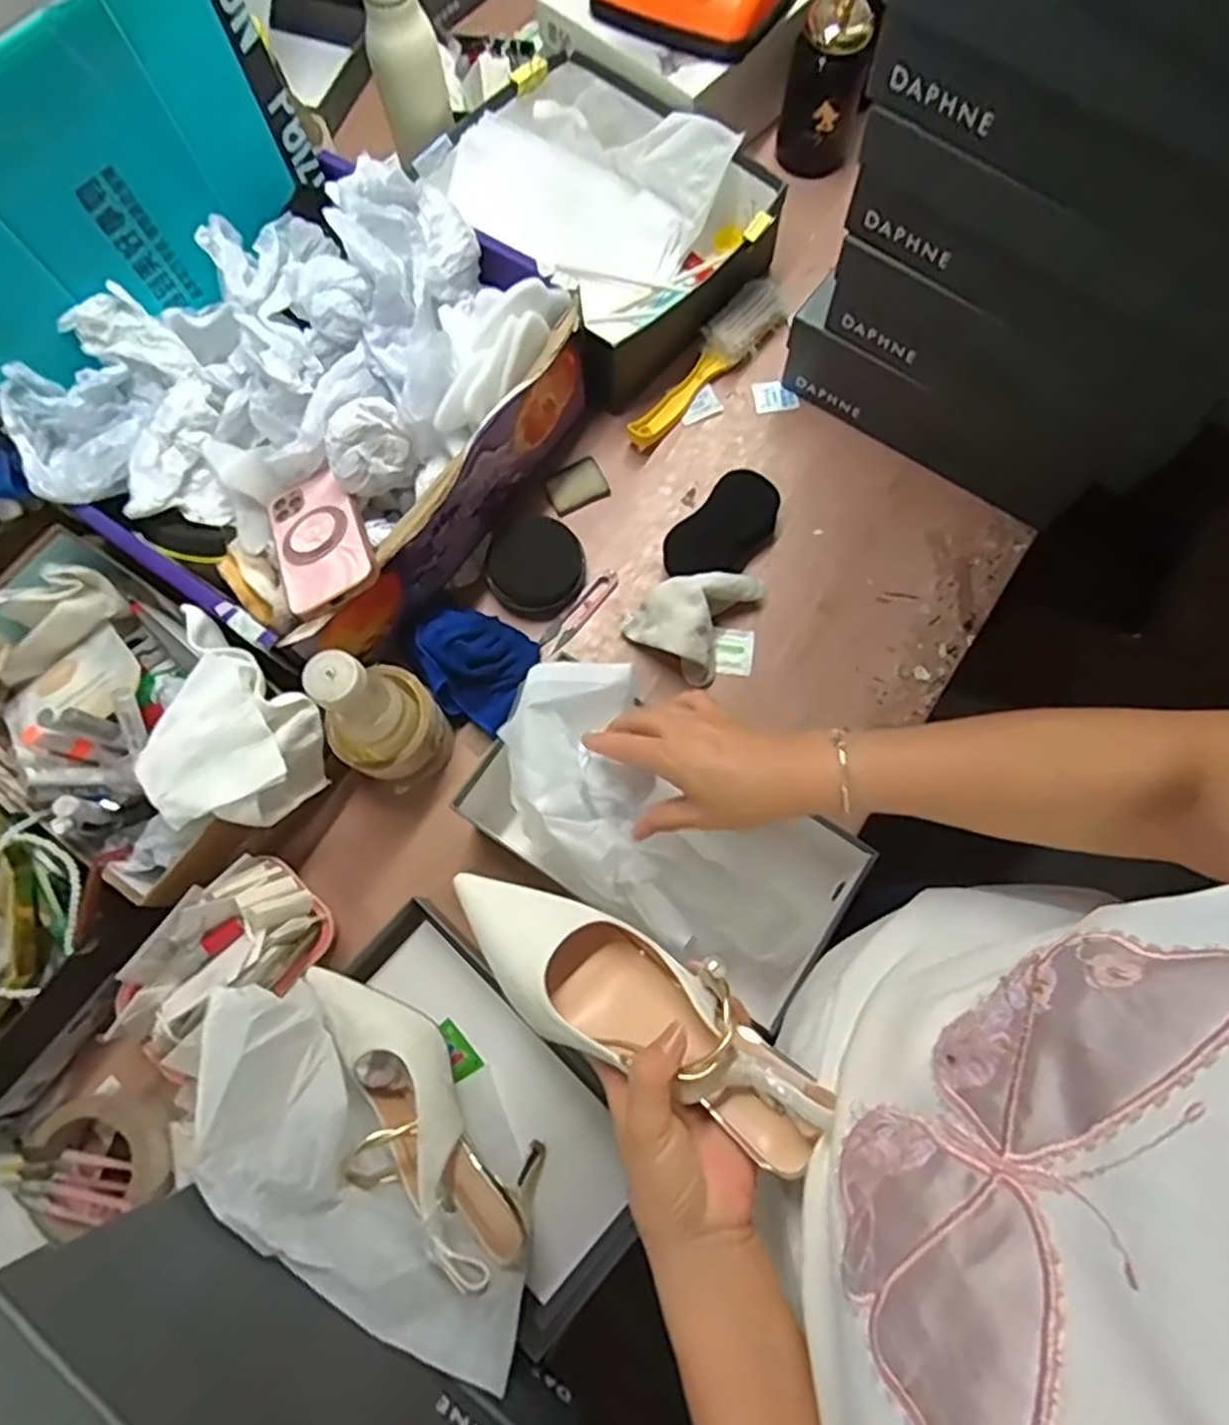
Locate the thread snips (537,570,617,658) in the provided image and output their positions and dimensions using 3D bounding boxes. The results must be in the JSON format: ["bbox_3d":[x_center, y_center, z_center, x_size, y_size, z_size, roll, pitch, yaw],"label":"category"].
[{"bbox_3d":[-0.033,-0.097,0.718,0.023,0.010,0.100,40,80,11],"label":"thread snips"}]

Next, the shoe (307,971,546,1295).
[{"bbox_3d":[-0.154,0.300,0.559,0.103,0.073,0.249,-41,77,-9],"label":"shoe"}]

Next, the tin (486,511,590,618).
[{"bbox_3d":[-0.074,-0.139,0.709,0.086,0.035,0.089,0,75,2],"label":"tin"}]

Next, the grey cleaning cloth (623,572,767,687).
[{"bbox_3d":[0.072,-0.097,0.690,0.096,0.051,0.111,31,78,9],"label":"grey cleaning cloth"}]

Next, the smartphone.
[{"bbox_3d":[-0.239,-0.142,0.604,0.073,0.017,0.149,-28,58,-6],"label":"smartphone"}]

